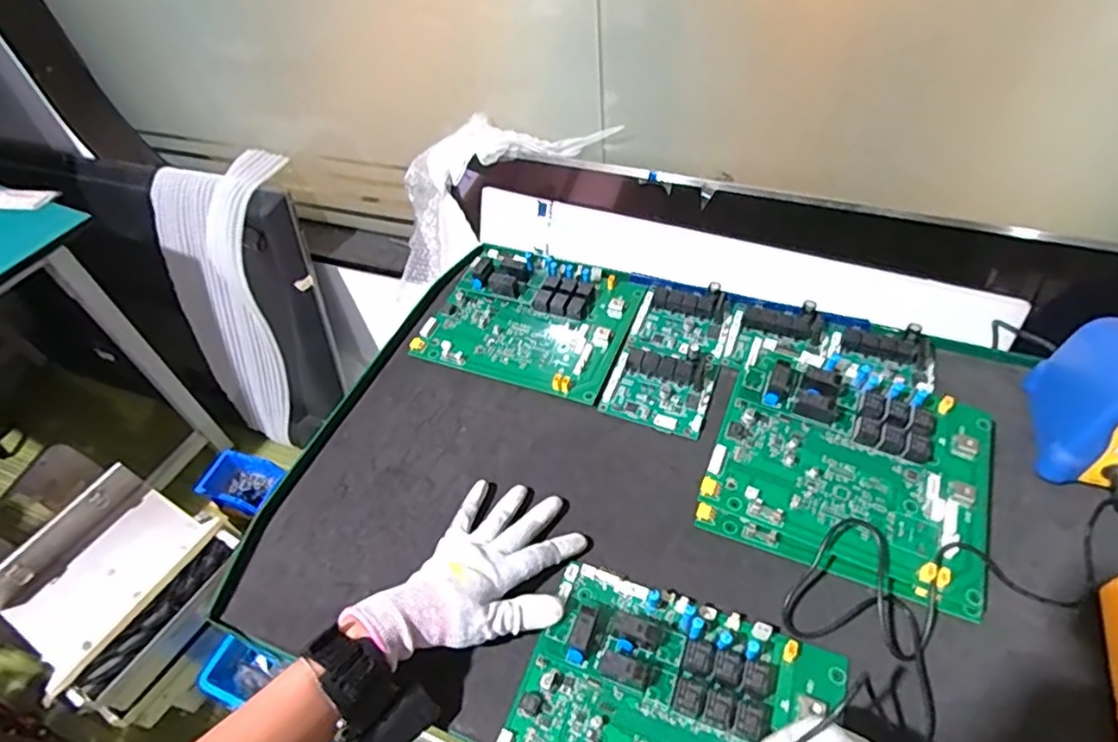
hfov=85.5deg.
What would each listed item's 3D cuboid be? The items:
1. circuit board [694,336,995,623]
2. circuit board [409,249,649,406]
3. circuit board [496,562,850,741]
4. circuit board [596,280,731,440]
[{"bbox_3d":[0.238,0.065,0.488,0.208,0.052,0.194,19,55,20],"label":"circuit board"},{"bbox_3d":[-0.029,-0.062,0.640,0.201,0.023,0.173,15,54,17],"label":"circuit board"},{"bbox_3d":[0.070,0.227,0.384,0.196,0.032,0.170,14,54,17],"label":"circuit board"},{"bbox_3d":[0.111,-0.018,0.594,0.096,0.020,0.166,15,54,17],"label":"circuit board"}]

